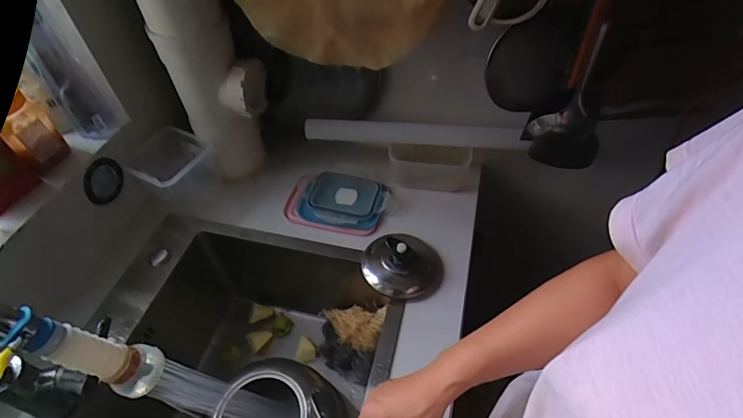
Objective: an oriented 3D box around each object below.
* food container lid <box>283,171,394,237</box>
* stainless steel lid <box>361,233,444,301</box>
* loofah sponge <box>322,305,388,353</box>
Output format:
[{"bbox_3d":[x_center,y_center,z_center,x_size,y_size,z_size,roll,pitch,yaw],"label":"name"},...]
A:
[{"bbox_3d":[-0.059,-0.017,0.744,0.176,0.019,0.124,8,51,10],"label":"food container lid"},{"bbox_3d":[0.048,0.079,0.644,0.124,0.065,0.113,-2,50,2],"label":"stainless steel lid"},{"bbox_3d":[-0.037,0.212,0.754,0.118,0.049,0.068,7,51,8],"label":"loofah sponge"}]

